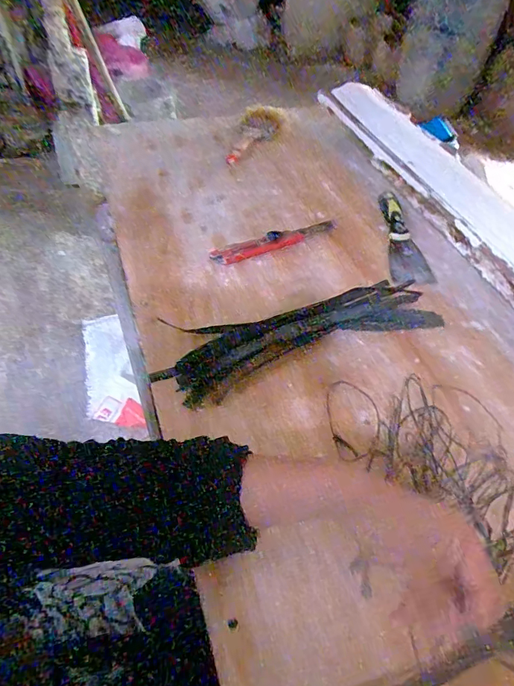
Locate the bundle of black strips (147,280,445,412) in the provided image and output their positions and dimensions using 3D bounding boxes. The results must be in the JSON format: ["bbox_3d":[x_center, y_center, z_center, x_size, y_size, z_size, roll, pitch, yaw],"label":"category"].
[{"bbox_3d":[0.054,-0.009,0.522,0.333,0.032,0.095,-12,51,-13],"label":"bundle of black strips"}]

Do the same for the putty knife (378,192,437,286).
[{"bbox_3d":[0.218,-0.153,0.668,0.057,0.035,0.189,3,49,0],"label":"putty knife"}]

